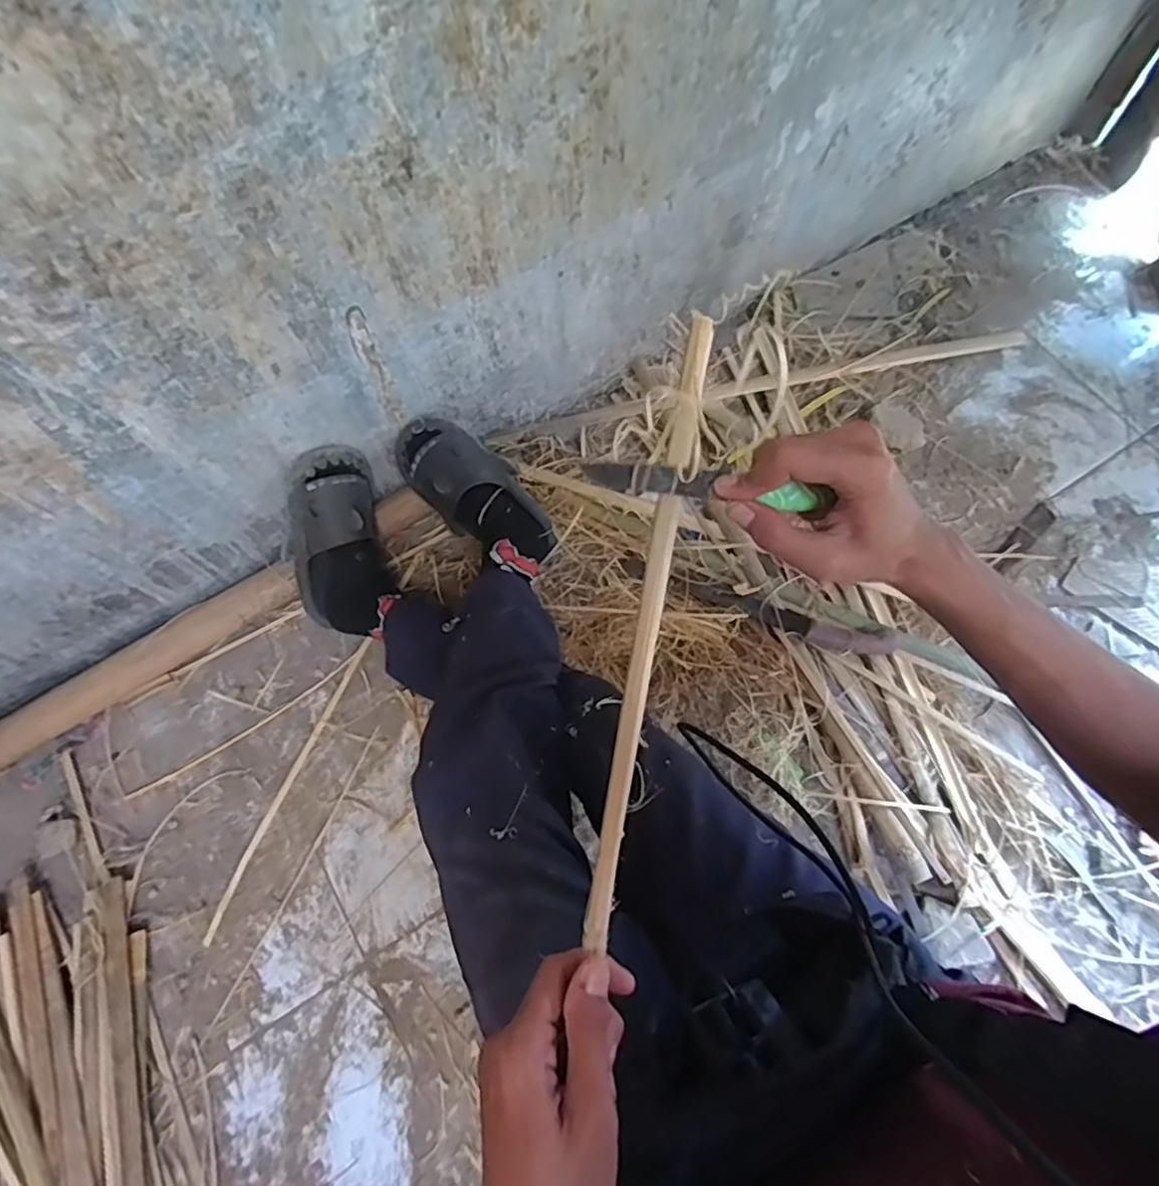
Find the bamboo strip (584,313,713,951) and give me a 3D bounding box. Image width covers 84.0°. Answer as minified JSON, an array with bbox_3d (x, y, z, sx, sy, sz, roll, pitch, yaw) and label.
[{"bbox_3d":[0.039,0.015,0.362,0.017,0.012,0.349,10,86,5],"label":"bamboo strip"}]

